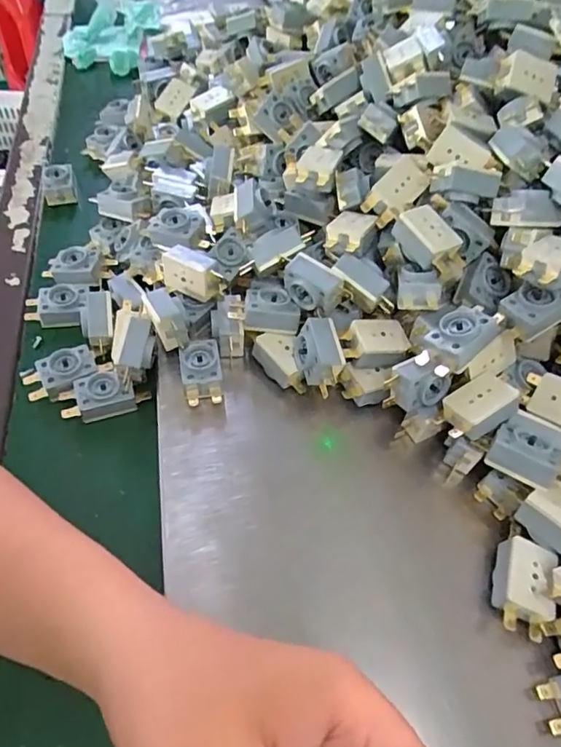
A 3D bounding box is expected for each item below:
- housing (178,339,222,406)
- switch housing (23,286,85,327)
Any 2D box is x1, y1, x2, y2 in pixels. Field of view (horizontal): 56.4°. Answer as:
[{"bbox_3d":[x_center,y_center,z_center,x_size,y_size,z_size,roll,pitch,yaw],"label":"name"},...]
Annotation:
[{"bbox_3d":[-0.052,0.001,0.344,0.026,0.020,0.045,-8,56,-10],"label":"housing"},{"bbox_3d":[-0.171,-0.051,0.397,0.044,0.019,0.025,-9,56,-10],"label":"switch housing"}]

